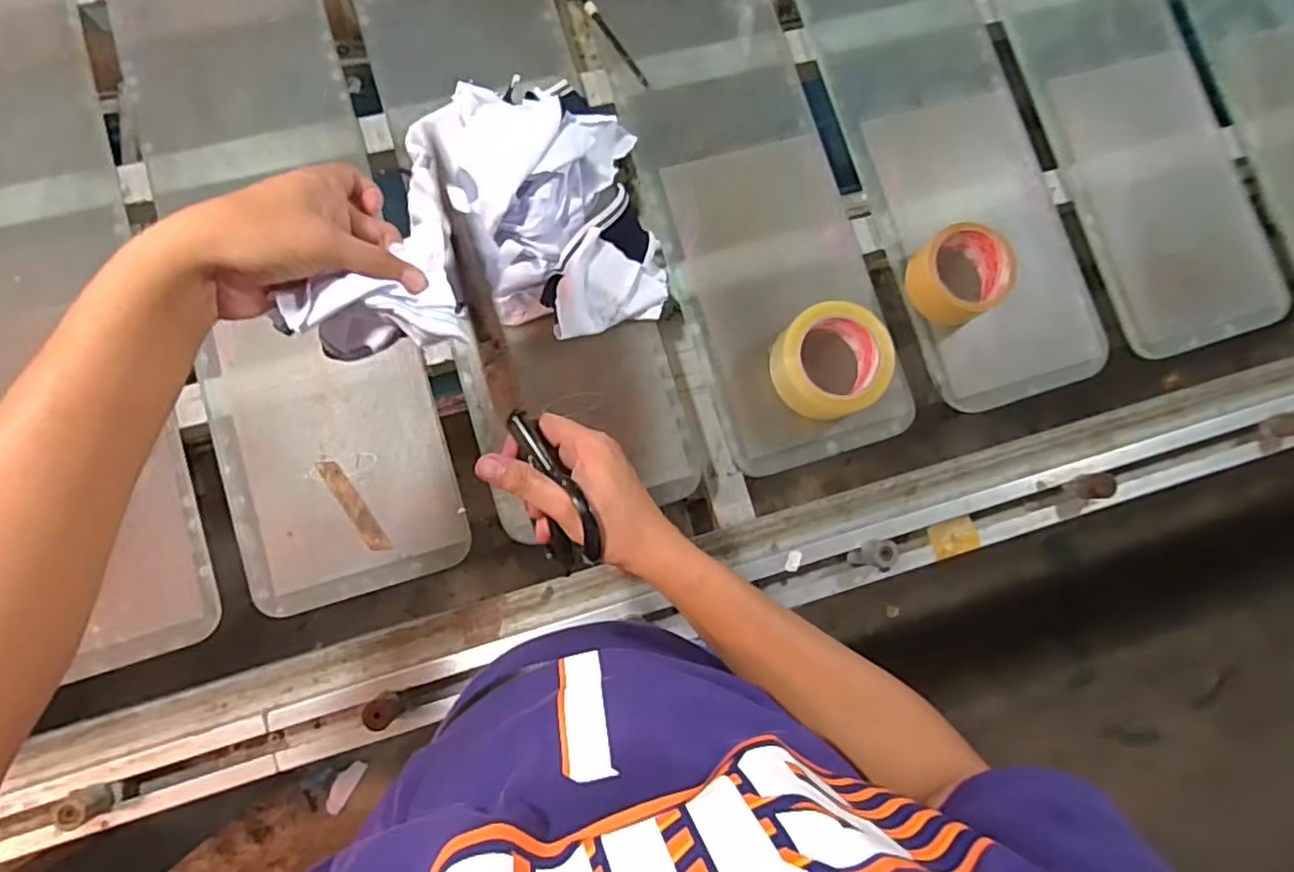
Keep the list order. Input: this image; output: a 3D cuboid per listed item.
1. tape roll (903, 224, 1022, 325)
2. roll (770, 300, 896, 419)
[{"bbox_3d":[0.317,-0.164,0.678,0.087,0.060,0.094,-15,84,-7],"label":"tape roll"},{"bbox_3d":[0.179,-0.073,0.659,0.108,0.049,0.107,1,83,-6],"label":"roll"}]

